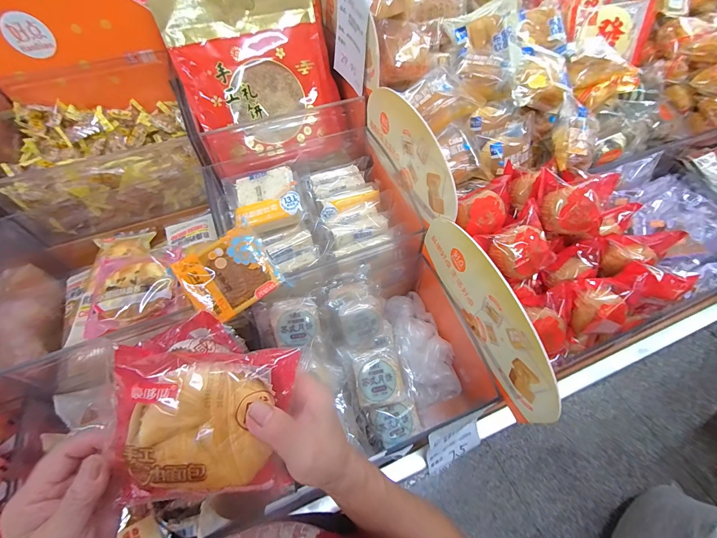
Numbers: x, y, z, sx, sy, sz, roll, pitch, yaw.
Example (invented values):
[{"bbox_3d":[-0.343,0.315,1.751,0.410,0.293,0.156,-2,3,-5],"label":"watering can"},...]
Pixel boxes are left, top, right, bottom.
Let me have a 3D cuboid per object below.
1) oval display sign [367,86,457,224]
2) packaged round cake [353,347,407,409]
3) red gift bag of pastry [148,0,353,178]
[{"bbox_3d":[0.075,-0.184,0.490,0.008,0.123,0.277,-19,56,-11],"label":"oval display sign"},{"bbox_3d":[0.031,0.160,0.471,0.073,0.028,0.073,-5,69,-14],"label":"packaged round cake"},{"bbox_3d":[-0.178,-0.370,0.576,0.286,0.341,0.083,-21,23,-15],"label":"red gift bag of pastry"}]

